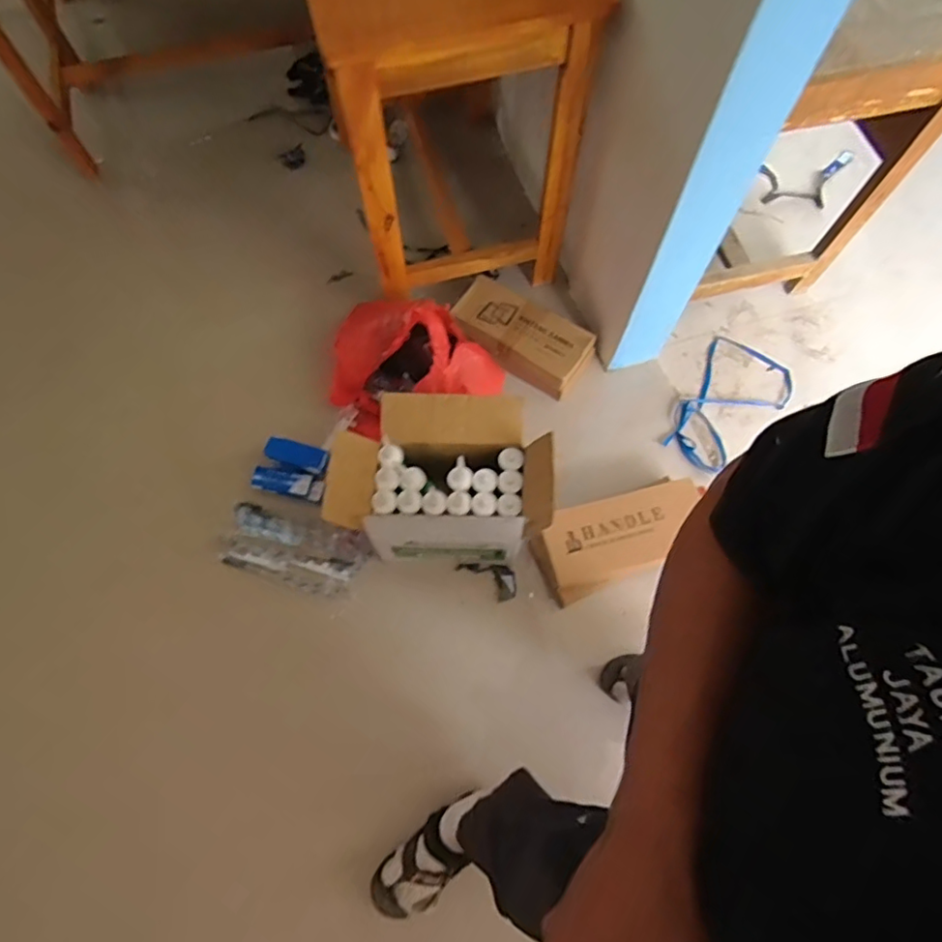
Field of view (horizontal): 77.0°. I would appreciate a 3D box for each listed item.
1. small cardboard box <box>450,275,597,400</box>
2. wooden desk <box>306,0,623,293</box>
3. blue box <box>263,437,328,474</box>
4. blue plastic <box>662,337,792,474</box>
[{"bbox_3d":[0.119,-0.350,1.507,0.365,0.078,0.172,35,73,13],"label":"small cardboard box"},{"bbox_3d":[-0.082,-0.915,1.329,0.485,0.597,0.687,-15,69,-6],"label":"wooden desk"},{"bbox_3d":[-0.405,-0.038,1.378,0.137,0.043,0.054,14,70,4],"label":"blue box"},{"bbox_3d":[0.671,-0.169,1.538,0.239,0.048,0.419,32,72,11],"label":"blue plastic"}]

